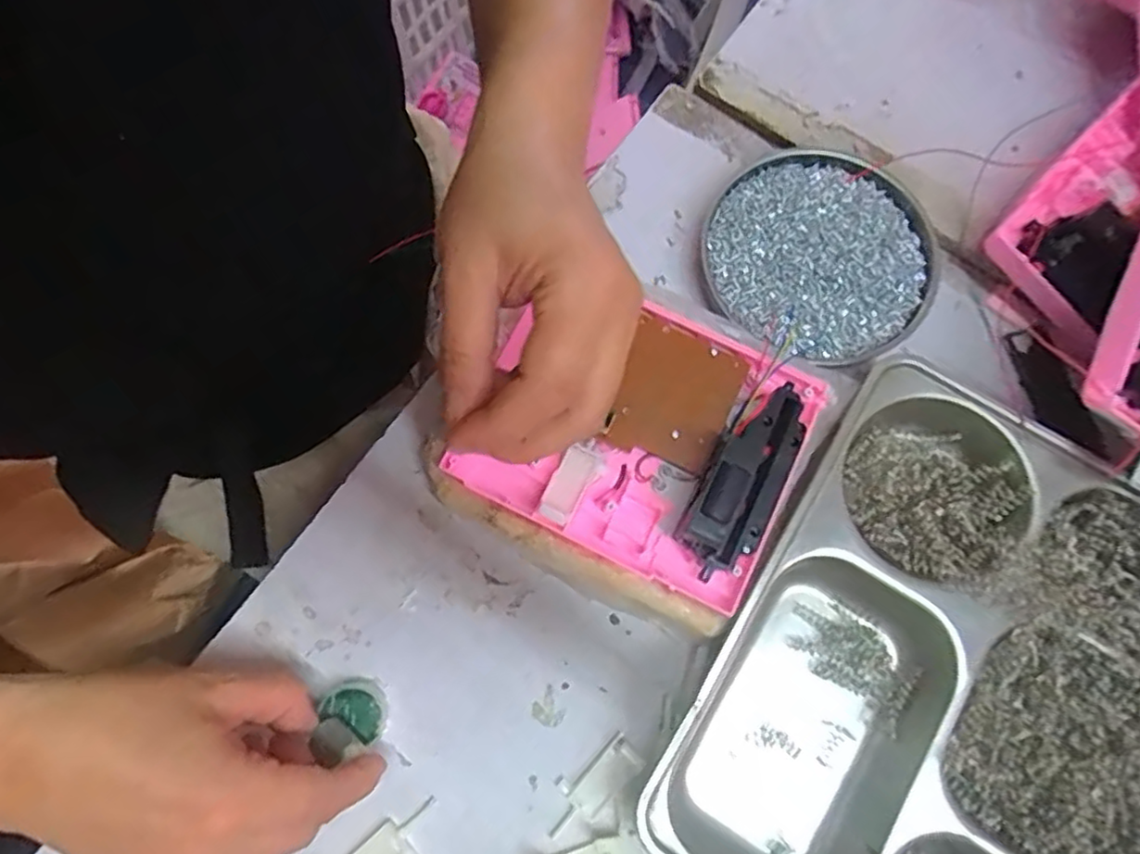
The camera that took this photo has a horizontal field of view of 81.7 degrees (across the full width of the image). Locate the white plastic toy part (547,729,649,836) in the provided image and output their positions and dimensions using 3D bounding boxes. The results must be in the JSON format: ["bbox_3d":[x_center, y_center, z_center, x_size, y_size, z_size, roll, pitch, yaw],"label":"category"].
[{"bbox_3d":[0.011,0.181,0.331,0.056,0.013,0.023,-42,81,-10],"label":"white plastic toy part"}]

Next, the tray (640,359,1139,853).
[{"bbox_3d":[0.189,0.128,0.331,0.213,0.045,0.277,30,78,6],"label":"tray"}]

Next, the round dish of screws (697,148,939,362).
[{"bbox_3d":[0.147,-0.100,0.387,0.133,0.021,0.129,0,76,-1],"label":"round dish of screws"}]

